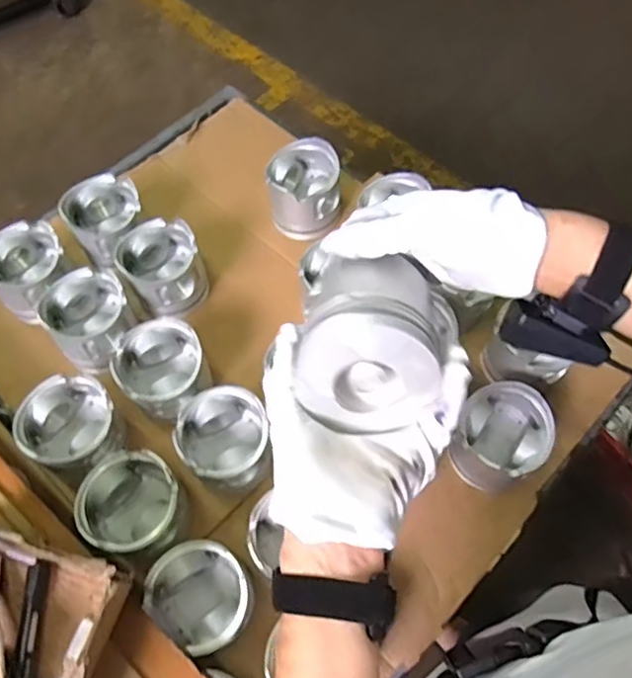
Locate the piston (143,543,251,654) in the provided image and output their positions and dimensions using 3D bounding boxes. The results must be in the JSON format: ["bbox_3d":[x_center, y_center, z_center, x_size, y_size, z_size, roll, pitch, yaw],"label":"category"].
[{"bbox_3d":[-0.106,0.244,0.569,0.094,0.064,0.090,39,70,19],"label":"piston"}]

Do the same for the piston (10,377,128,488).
[{"bbox_3d":[-0.252,0.099,0.639,0.089,0.080,0.098,-34,68,-16],"label":"piston"}]

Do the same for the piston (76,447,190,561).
[{"bbox_3d":[-0.177,0.166,0.597,0.090,0.081,0.092,0,63,1],"label":"piston"}]

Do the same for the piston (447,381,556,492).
[{"bbox_3d":[0.192,0.102,0.630,0.092,0.075,0.091,0,63,1],"label":"piston"}]

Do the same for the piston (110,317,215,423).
[{"bbox_3d":[-0.166,0.037,0.663,0.095,0.073,0.092,0,63,1],"label":"piston"}]

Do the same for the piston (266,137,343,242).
[{"bbox_3d":[-0.014,-0.193,0.779,0.088,0.083,0.095,-6,63,-2],"label":"piston"}]

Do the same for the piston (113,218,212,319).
[{"bbox_3d":[-0.181,-0.081,0.733,0.089,0.080,0.101,-32,67,-15],"label":"piston"}]

